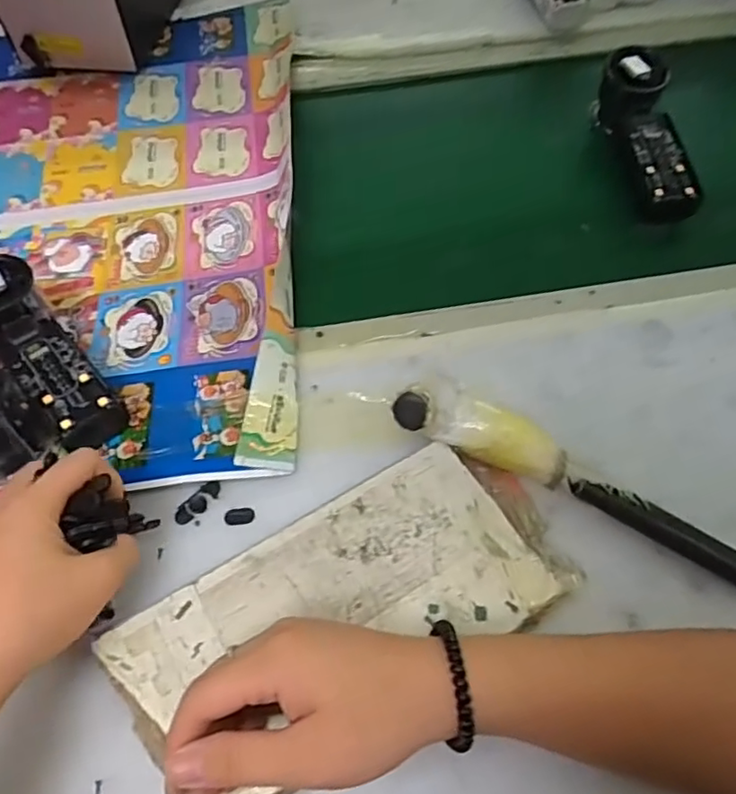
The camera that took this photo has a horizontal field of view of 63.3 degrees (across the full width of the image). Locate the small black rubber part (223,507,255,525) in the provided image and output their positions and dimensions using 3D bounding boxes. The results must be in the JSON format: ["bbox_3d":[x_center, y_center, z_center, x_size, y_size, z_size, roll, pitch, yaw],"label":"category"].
[{"bbox_3d":[-0.078,0.071,0.360,0.018,0.004,0.010,-4,58,0],"label":"small black rubber part"}]

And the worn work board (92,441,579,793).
[{"bbox_3d":[-0.014,0.115,0.318,0.214,0.021,0.109,-29,62,-15],"label":"worn work board"}]

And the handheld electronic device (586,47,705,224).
[{"bbox_3d":[0.236,-0.222,0.491,0.052,0.044,0.160,-5,58,-1],"label":"handheld electronic device"}]

